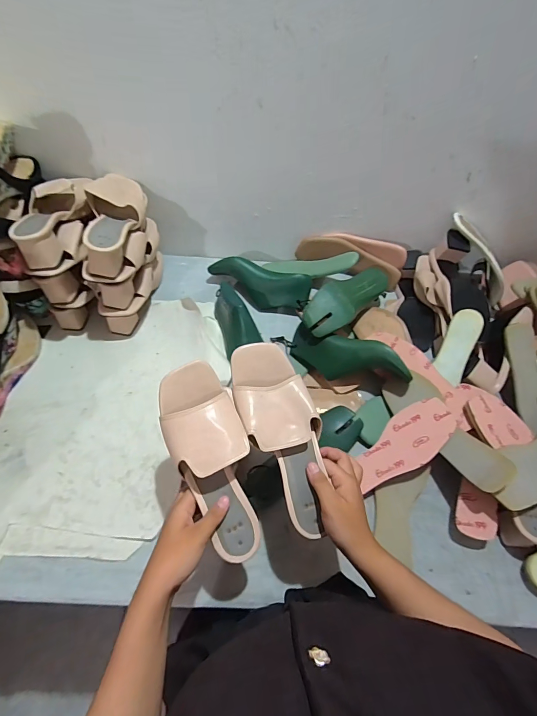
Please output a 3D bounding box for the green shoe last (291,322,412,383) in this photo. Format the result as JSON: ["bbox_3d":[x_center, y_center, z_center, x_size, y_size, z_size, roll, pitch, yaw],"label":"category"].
[{"bbox_3d":[0.142,-0.006,0.664,0.225,0.086,0.068,10,56,32],"label":"green shoe last"}]

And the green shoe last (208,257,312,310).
[{"bbox_3d":[-0.022,-0.160,0.779,0.225,0.069,0.072,12,59,5],"label":"green shoe last"}]

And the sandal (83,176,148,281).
[{"bbox_3d":[-0.266,-0.244,0.627,0.081,0.072,0.220,-6,59,-6],"label":"sandal"}]

